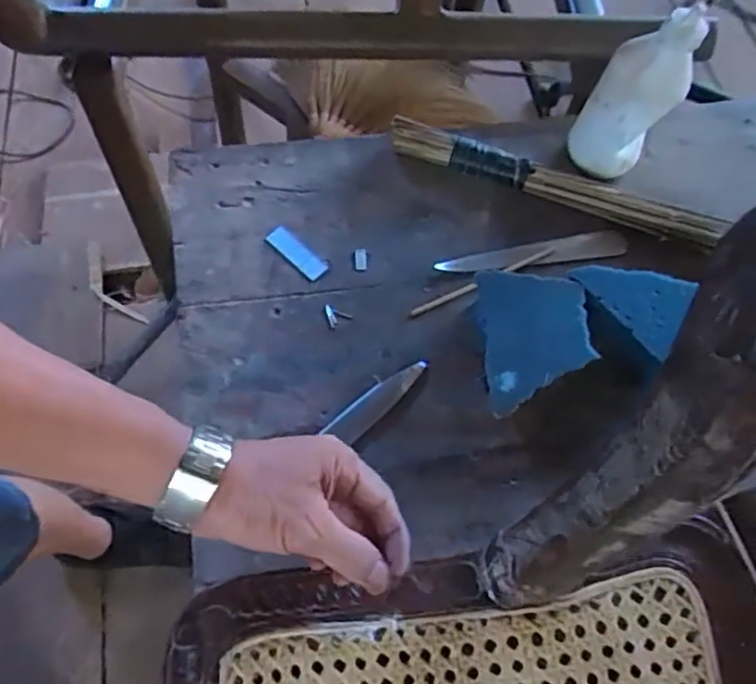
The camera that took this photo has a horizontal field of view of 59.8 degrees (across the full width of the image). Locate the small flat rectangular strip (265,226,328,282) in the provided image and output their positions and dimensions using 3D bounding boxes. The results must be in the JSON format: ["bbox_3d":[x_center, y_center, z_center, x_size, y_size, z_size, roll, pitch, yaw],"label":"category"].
[{"bbox_3d":[-0.071,-0.077,0.573,0.058,0.008,0.019,42,66,13],"label":"small flat rectangular strip"}]

